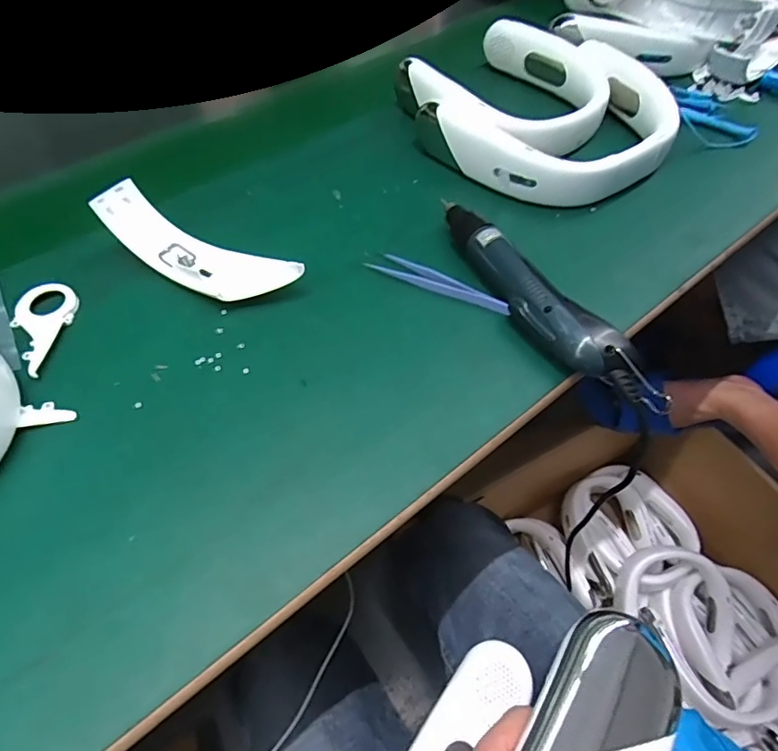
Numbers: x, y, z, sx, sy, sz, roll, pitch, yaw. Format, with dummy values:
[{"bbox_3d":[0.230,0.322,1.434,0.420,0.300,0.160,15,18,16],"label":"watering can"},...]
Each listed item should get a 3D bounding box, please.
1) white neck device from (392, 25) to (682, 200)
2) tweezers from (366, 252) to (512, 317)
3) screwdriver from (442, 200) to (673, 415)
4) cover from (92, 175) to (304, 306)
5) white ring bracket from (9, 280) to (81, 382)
[{"bbox_3d":[0.146,-0.282,0.545,0.225,0.054,0.273,-29,61,-19],"label":"white neck device"},{"bbox_3d":[0.043,-0.080,0.430,0.127,0.017,0.021,28,60,17],"label":"tweezers"},{"bbox_3d":[0.110,-0.062,0.404,0.037,0.040,0.233,-25,60,-17],"label":"screwdriver"},{"bbox_3d":[-0.160,-0.101,0.424,0.178,0.044,0.050,26,59,15],"label":"cover"},{"bbox_3d":[-0.272,-0.037,0.398,0.044,0.005,0.091,-2,56,-3],"label":"white ring bracket"}]

